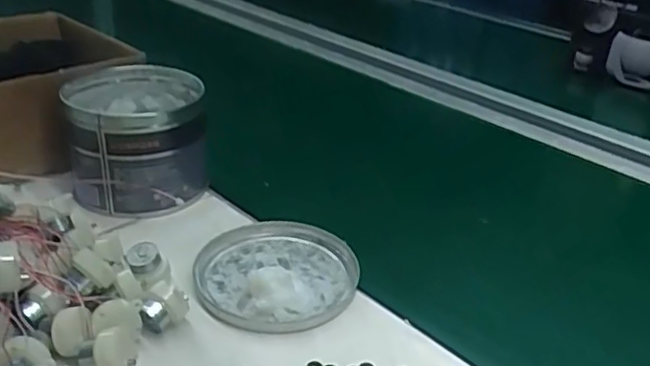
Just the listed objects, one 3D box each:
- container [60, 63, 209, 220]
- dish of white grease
[{"bbox_3d":[-0.183,-0.045,0.624,0.124,0.103,0.133,-5,30,-15],"label":"container"},{"bbox_3d":[-0.039,0.072,0.523,0.128,0.018,0.134,3,29,-1],"label":"dish of white grease"}]

